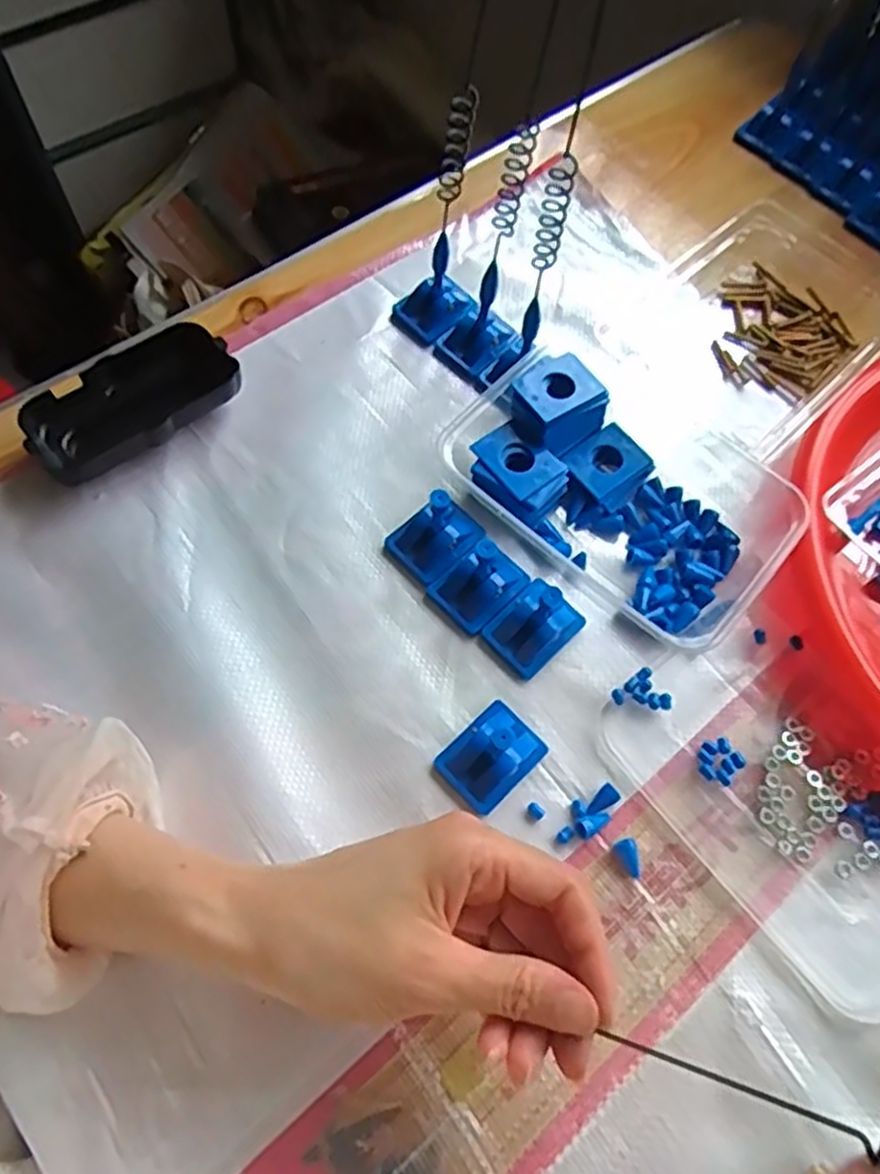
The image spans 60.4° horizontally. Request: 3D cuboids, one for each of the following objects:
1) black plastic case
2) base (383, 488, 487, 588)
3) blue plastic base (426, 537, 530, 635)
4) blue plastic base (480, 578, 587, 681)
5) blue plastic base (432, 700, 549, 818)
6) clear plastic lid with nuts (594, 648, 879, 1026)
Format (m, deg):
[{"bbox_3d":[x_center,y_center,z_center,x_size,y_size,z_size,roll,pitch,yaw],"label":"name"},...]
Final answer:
[{"bbox_3d":[-0.163,-0.097,0.402,0.108,0.026,0.058,-37,72,-18],"label":"black plastic case"},{"bbox_3d":[0.000,-0.030,0.377,0.044,0.042,0.036,-33,71,-17],"label":"base"},{"bbox_3d":[0.021,-0.002,0.376,0.044,0.023,0.033,-34,71,-18],"label":"blue plastic base"},{"bbox_3d":[0.047,0.018,0.369,0.041,0.025,0.033,-39,73,-19],"label":"blue plastic base"},{"bbox_3d":[0.024,0.076,0.342,0.046,0.018,0.034,-41,73,-20],"label":"blue plastic base"},{"bbox_3d":[0.160,0.099,0.346,0.099,0.006,0.168,-37,72,-19],"label":"clear plastic lid with nuts"}]

